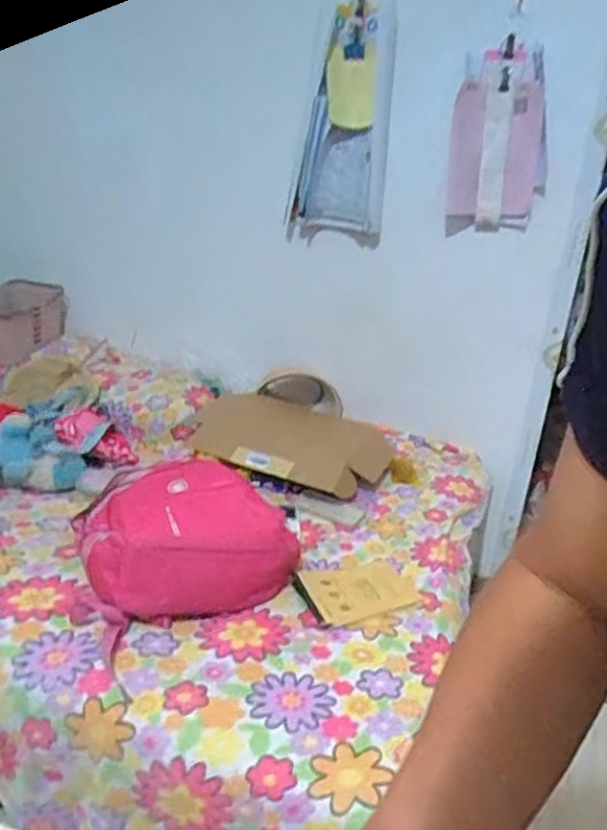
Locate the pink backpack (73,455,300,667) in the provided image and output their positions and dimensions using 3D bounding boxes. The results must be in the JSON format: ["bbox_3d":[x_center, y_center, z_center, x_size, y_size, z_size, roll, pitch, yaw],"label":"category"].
[{"bbox_3d":[-0.241,0.190,1.207,0.367,0.129,0.468,-7,26,-26],"label":"pink backpack"}]

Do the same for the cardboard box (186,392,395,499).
[{"bbox_3d":[-0.037,0.070,1.589,0.489,0.068,0.362,11,20,12],"label":"cardboard box"}]

